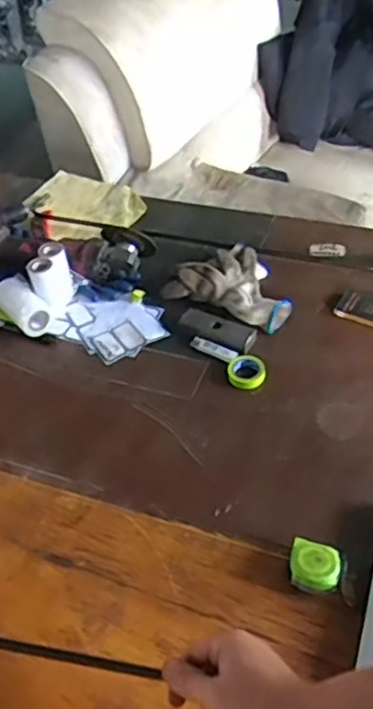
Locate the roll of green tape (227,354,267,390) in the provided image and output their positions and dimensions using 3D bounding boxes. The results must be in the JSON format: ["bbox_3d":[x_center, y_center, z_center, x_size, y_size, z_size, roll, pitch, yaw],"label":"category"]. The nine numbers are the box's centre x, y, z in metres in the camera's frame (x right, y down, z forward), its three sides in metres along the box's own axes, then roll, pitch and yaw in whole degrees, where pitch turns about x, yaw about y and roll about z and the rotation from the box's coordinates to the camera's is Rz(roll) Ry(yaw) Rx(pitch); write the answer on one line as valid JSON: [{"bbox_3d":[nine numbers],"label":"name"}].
[{"bbox_3d":[0.092,0.027,1.001,0.054,0.018,0.063,-6,47,0],"label":"roll of green tape"}]

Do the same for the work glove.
[{"bbox_3d":[0.091,-0.121,1.111,0.208,0.031,0.141,27,55,27],"label":"work glove"}]

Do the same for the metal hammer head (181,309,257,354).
[{"bbox_3d":[0.053,-0.044,1.061,0.131,0.017,0.049,27,52,30],"label":"metal hammer head"}]

